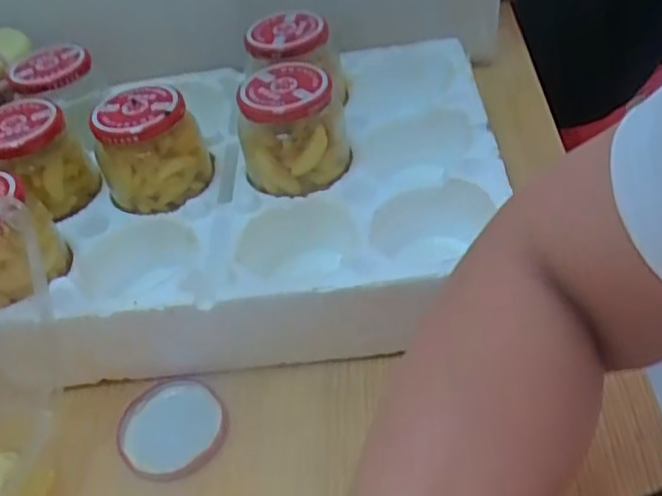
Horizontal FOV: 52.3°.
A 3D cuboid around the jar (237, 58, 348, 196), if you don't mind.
[{"bbox_3d":[-0.030,-0.091,0.518,0.078,0.072,0.075,-5,39,4],"label":"jar"}]

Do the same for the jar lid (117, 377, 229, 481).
[{"bbox_3d":[-0.108,0.118,0.452,0.070,0.006,0.073,-5,39,4],"label":"jar lid"}]

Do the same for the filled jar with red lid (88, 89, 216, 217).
[{"bbox_3d":[-0.139,-0.079,0.527,0.083,0.072,0.067,-17,40,-11],"label":"filled jar with red lid"}]

